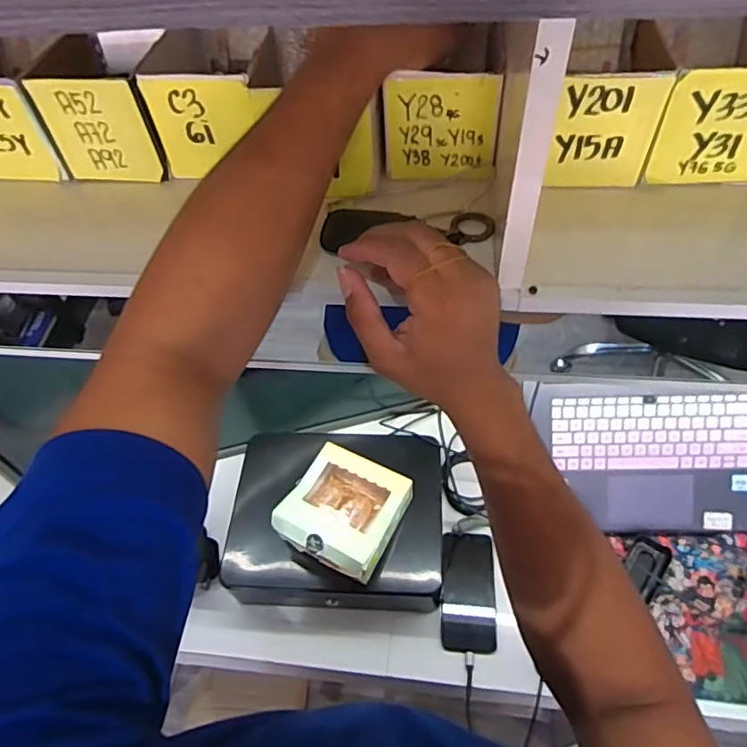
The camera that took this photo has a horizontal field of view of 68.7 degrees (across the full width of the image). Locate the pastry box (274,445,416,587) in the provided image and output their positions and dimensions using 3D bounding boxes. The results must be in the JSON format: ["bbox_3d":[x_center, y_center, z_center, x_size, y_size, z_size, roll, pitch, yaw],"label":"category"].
[{"bbox_3d":[-0.038,0.182,0.732,0.143,0.061,0.147,21,57,20],"label":"pastry box"}]

